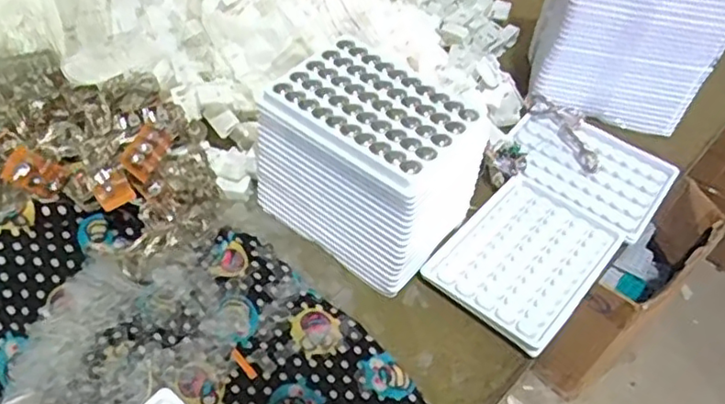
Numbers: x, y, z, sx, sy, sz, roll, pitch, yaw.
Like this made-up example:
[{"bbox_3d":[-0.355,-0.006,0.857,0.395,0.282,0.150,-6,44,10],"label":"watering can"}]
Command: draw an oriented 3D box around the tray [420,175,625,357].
[{"bbox_3d":[0.118,0.037,0.458,0.095,0.009,0.131,36,55,22],"label":"tray"}]

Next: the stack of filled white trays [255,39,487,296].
[{"bbox_3d":[0.006,-0.030,0.444,0.143,0.091,0.100,31,54,19],"label":"stack of filled white trays"}]

